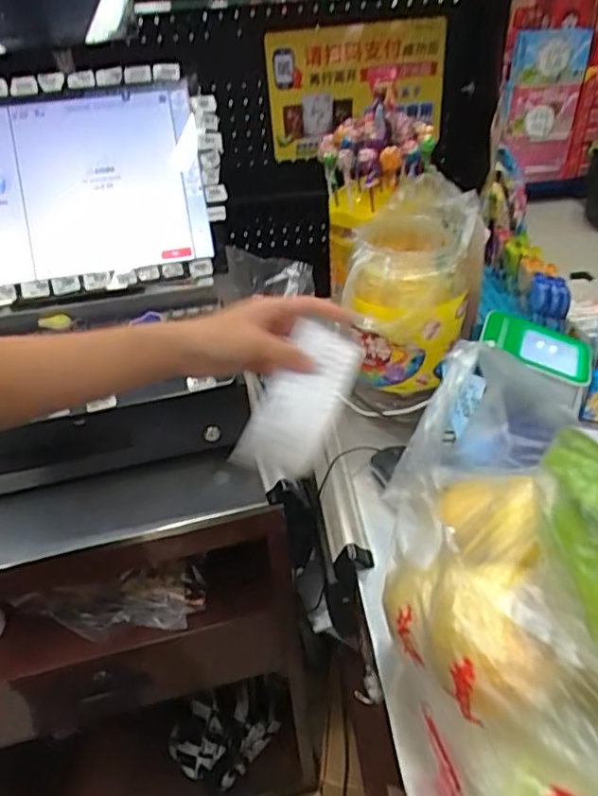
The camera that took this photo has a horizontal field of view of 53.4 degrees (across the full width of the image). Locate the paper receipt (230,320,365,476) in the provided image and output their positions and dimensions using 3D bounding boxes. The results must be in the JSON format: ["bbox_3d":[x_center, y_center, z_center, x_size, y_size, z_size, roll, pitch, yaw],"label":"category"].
[{"bbox_3d":[0.002,0.003,0.500,0.061,0.028,0.135,32,71,-3],"label":"paper receipt"}]

